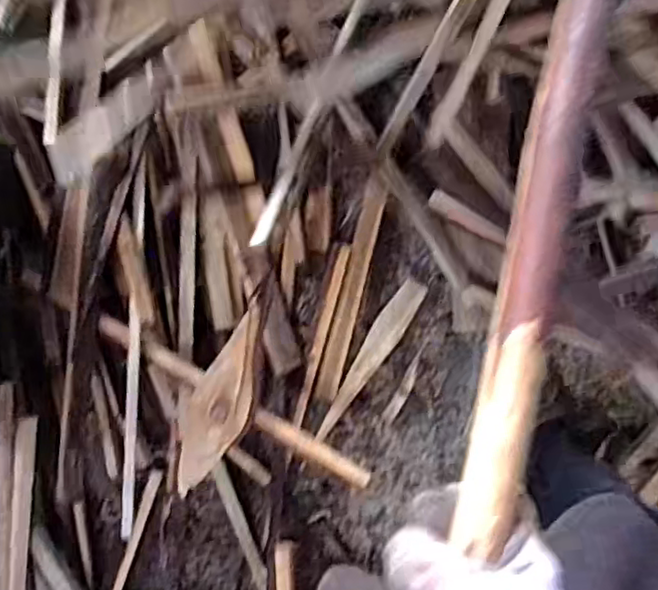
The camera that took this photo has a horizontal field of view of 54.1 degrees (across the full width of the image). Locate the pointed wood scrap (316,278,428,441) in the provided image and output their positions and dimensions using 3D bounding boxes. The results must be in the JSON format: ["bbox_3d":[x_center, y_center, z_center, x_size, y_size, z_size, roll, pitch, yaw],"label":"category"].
[{"bbox_3d":[0.052,0.087,0.856,0.039,0.013,0.241,32,95,-1],"label":"pointed wood scrap"}]

